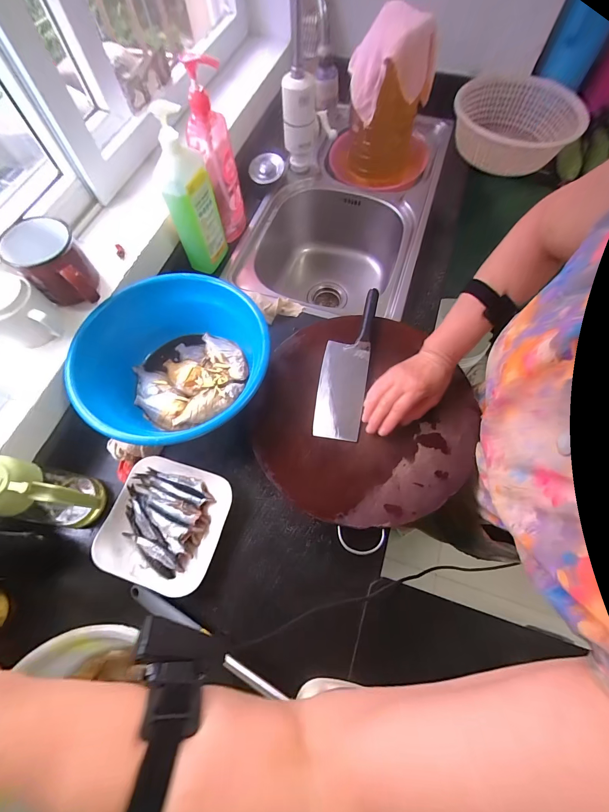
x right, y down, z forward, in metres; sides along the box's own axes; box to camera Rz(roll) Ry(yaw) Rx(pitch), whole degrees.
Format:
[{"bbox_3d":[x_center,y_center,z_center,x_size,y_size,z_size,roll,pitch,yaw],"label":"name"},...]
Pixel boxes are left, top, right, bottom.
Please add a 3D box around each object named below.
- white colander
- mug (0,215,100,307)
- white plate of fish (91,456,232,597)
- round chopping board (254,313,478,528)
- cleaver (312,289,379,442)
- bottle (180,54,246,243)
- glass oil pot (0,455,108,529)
[{"bbox_3d":[0.483,-0.647,0.772,0.271,0.091,0.292,26,70,12],"label":"white colander"},{"bbox_3d":[-0.366,-0.204,0.498,0.090,0.100,0.102,-41,72,-15],"label":"mug"},{"bbox_3d":[-0.202,0.171,0.491,0.162,0.041,0.169,14,68,7],"label":"white plate of fish"},{"bbox_3d":[0.096,0.008,0.535,0.340,0.019,0.348,17,68,8],"label":"round chopping board"},{"bbox_3d":[0.071,-0.078,0.560,0.076,0.027,0.273,9,68,5],"label":"cleaver"},{"bbox_3d":[-0.157,-0.445,0.607,0.071,0.281,0.060,-25,69,-9],"label":"bottle"},{"bbox_3d":[-0.326,0.117,0.424,0.085,0.166,0.069,12,68,7],"label":"glass oil pot"}]

